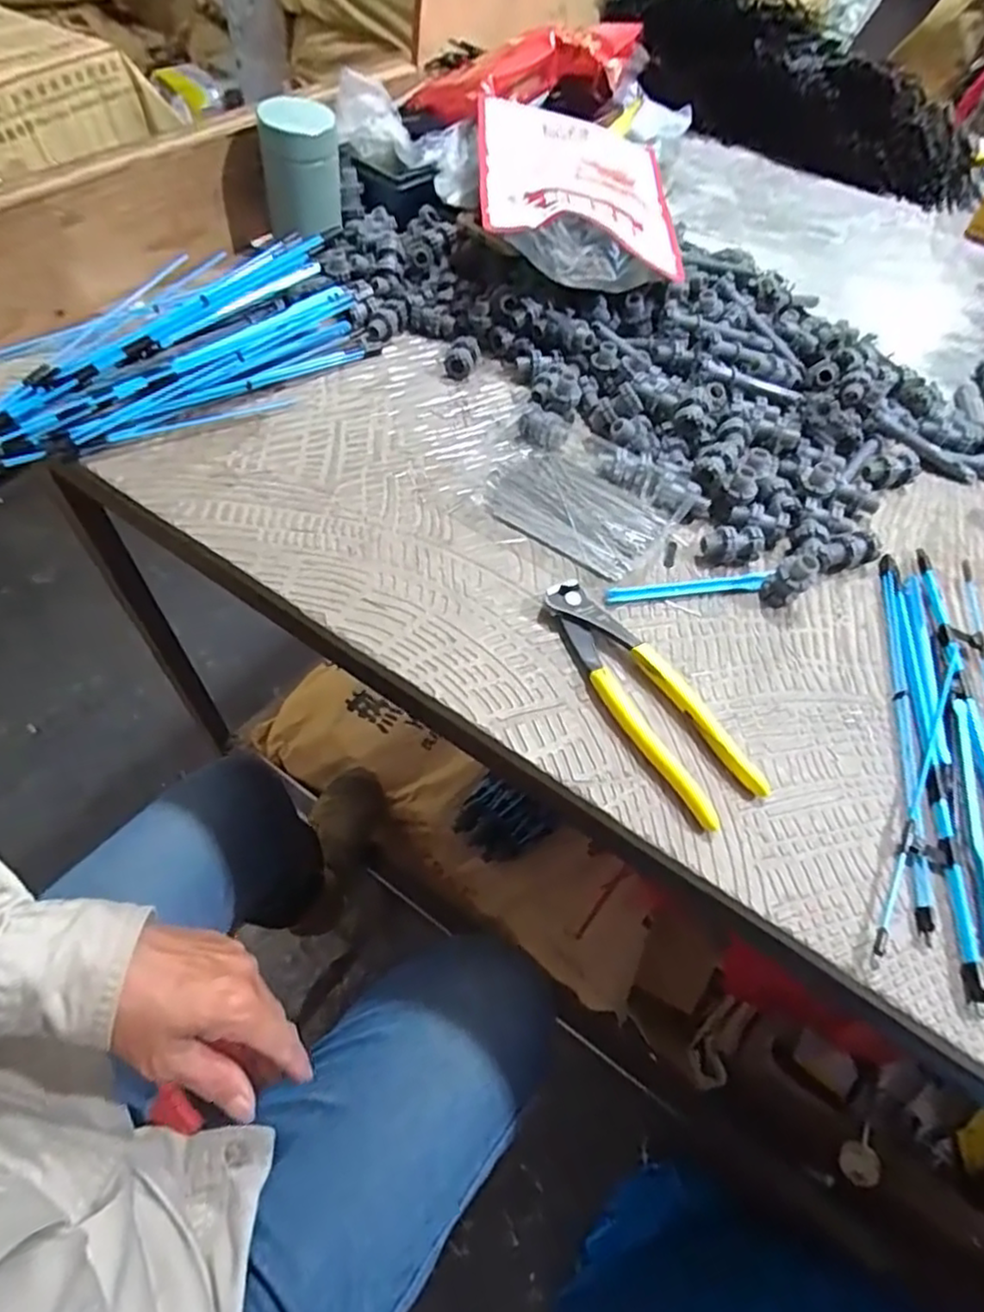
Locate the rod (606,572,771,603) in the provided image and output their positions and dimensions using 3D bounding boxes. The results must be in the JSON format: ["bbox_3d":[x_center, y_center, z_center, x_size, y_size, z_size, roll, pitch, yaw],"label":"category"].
[{"bbox_3d":[0.132,-0.045,0.439,0.118,0.006,0.013,-9,58,-11],"label":"rod"}]

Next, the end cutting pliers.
[{"bbox_3d":[0.087,0.019,0.385,0.048,0.015,0.163,-30,64,-22],"label":"end cutting pliers"}]

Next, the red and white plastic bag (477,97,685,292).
[{"bbox_3d":[0.073,-0.404,0.584,0.165,0.063,0.210,1,56,-5],"label":"red and white plastic bag"}]

